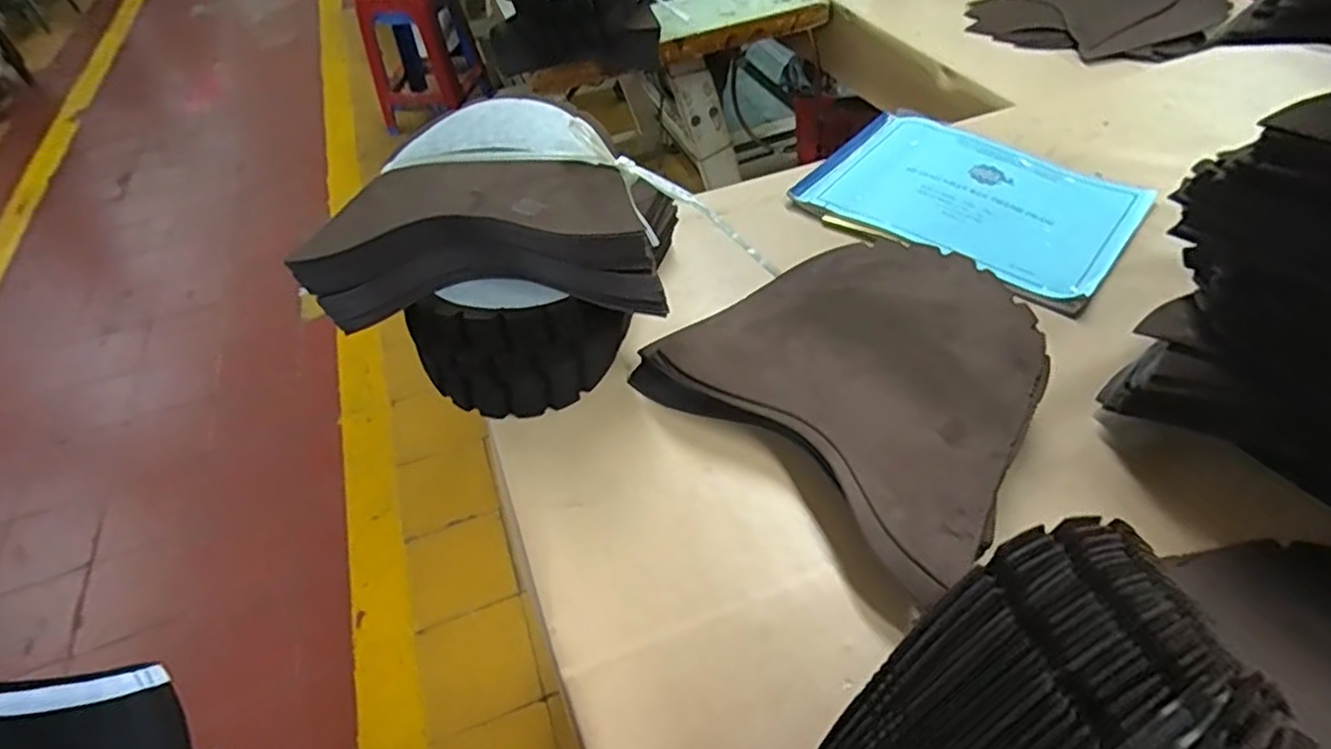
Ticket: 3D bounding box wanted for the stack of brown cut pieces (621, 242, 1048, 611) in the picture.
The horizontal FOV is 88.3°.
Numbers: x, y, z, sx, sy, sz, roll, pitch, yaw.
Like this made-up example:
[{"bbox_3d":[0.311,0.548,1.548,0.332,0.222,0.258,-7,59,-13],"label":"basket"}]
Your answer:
[{"bbox_3d":[0.156,-0.002,0.516,0.238,0.057,0.270,-33,53,-23],"label":"stack of brown cut pieces"}]

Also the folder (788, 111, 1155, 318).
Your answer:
[{"bbox_3d":[0.301,-0.179,0.690,0.290,0.029,0.225,29,56,28],"label":"folder"}]

